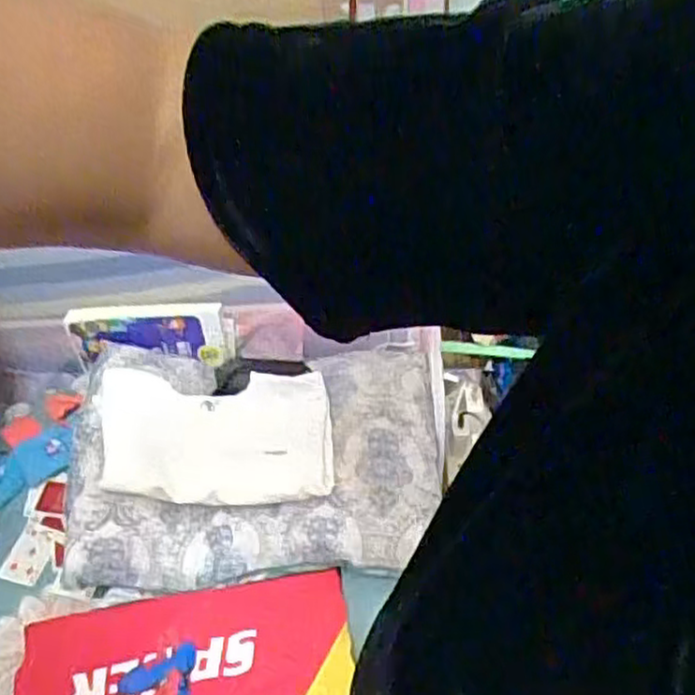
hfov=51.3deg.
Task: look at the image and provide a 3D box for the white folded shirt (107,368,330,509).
[{"bbox_3d":[-0.171,0.102,0.950,0.291,0.070,0.177,-4,43,1],"label":"white folded shirt"}]

